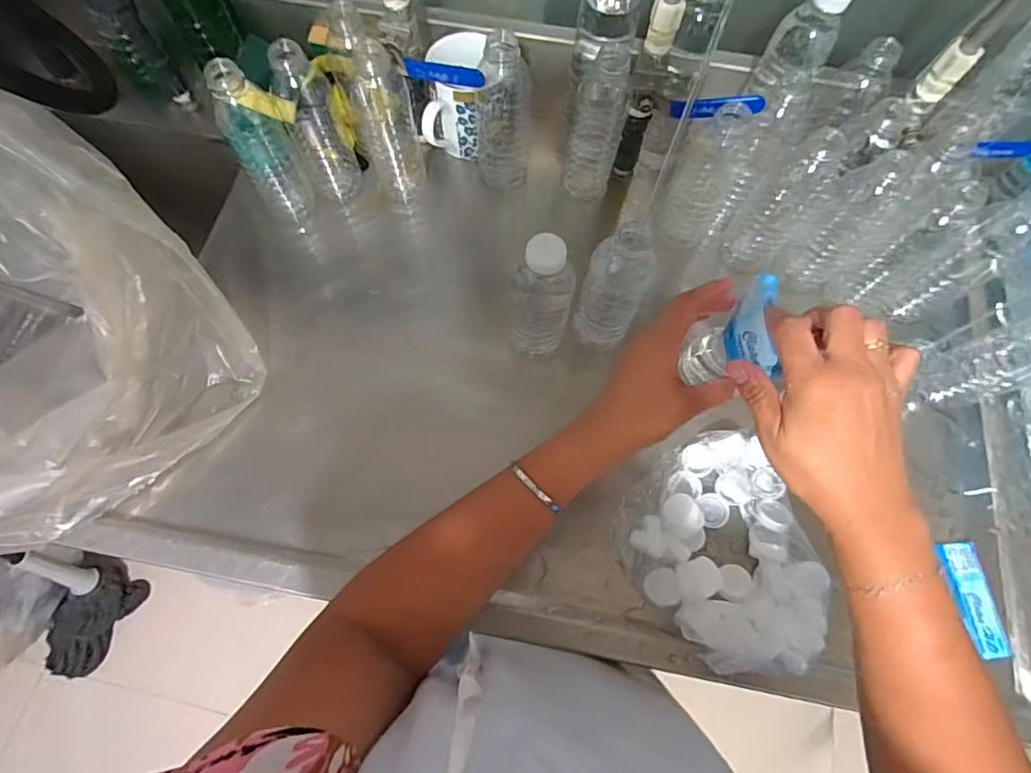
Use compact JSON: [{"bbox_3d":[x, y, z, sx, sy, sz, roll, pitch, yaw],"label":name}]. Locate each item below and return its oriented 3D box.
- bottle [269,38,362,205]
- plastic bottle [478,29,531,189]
[{"bbox_3d":[-0.211,-0.279,0.563,0.052,0.175,0.052,-12,71,-6],"label":"bottle"},{"bbox_3d":[-0.012,-0.289,0.558,0.054,0.160,0.052,-1,70,-2],"label":"plastic bottle"}]

